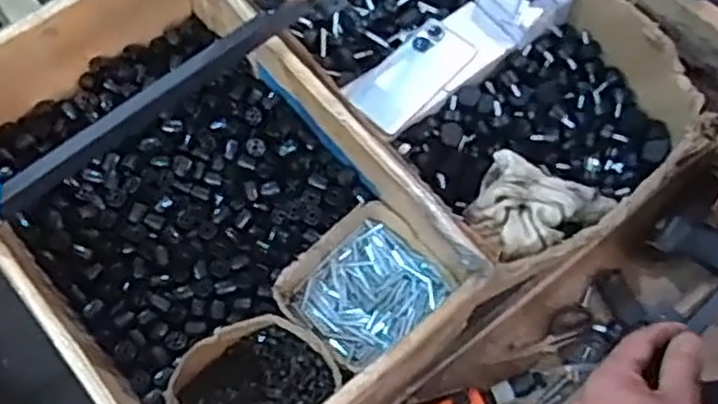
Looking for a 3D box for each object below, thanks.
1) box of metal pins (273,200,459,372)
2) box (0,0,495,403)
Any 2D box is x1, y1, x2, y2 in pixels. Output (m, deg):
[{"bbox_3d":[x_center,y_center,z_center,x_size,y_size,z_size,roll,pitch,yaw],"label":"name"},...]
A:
[{"bbox_3d":[0.005,0.094,0.800,0.151,0.049,0.132,-42,73,-16],"label":"box of metal pins"},{"bbox_3d":[-0.171,0.007,0.789,0.351,0.148,0.535,-38,72,-15],"label":"box"}]

